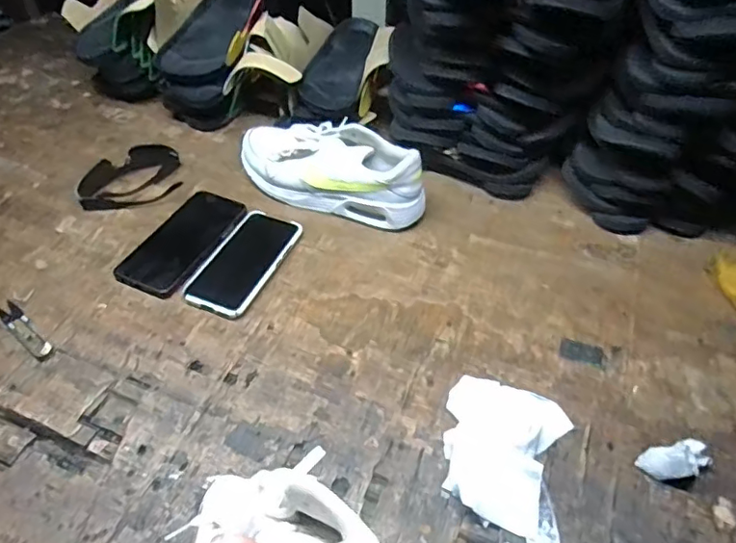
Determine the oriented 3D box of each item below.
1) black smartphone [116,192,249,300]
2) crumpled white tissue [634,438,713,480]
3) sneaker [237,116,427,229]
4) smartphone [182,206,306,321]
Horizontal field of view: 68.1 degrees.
[{"bbox_3d":[-0.228,-0.039,0.682,0.088,0.014,0.174,19,48,17],"label":"black smartphone"},{"bbox_3d":[0.273,0.168,0.481,0.058,0.027,0.033,-11,46,-12],"label":"crumpled white tissue"},{"bbox_3d":[-0.053,-0.137,0.727,0.269,0.091,0.096,16,47,14],"label":"sneaker"},{"bbox_3d":[-0.147,-0.012,0.650,0.079,0.013,0.159,17,47,15],"label":"smartphone"}]

